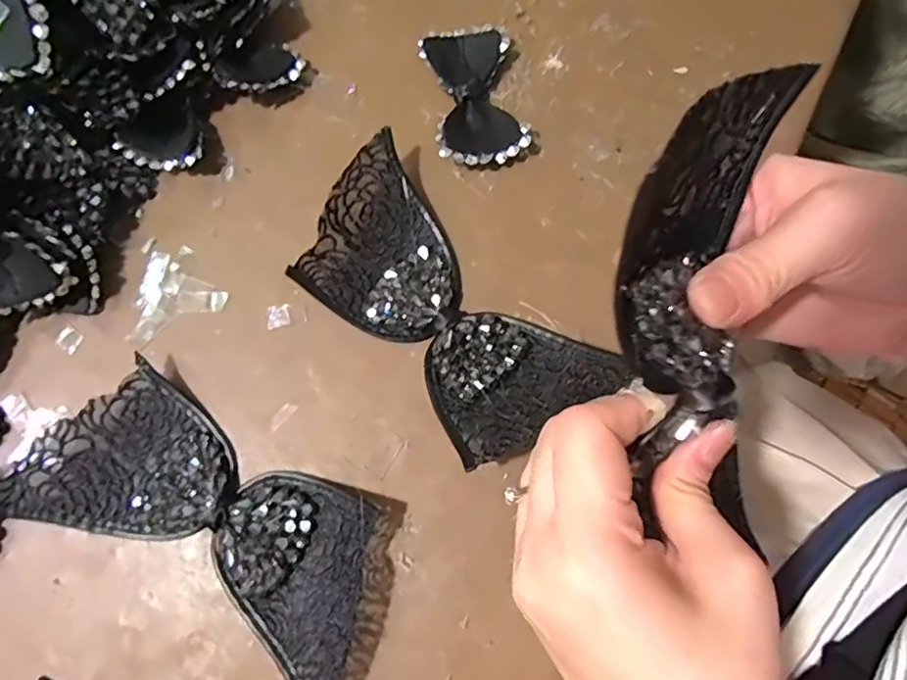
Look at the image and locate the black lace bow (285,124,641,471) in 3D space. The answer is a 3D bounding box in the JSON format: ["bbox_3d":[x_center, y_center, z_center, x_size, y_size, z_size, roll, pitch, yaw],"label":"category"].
[{"bbox_3d":[-0.007,-0.019,0.316,0.093,0.035,0.184,-41,79,-9],"label":"black lace bow"}]

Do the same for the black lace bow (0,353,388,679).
[{"bbox_3d":[-0.121,0.092,0.296,0.196,0.021,0.091,32,79,8],"label":"black lace bow"}]

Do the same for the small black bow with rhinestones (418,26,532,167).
[{"bbox_3d":[0.013,-0.150,0.354,0.054,0.018,0.092,-9,76,-2],"label":"small black bow with rhinestones"}]

